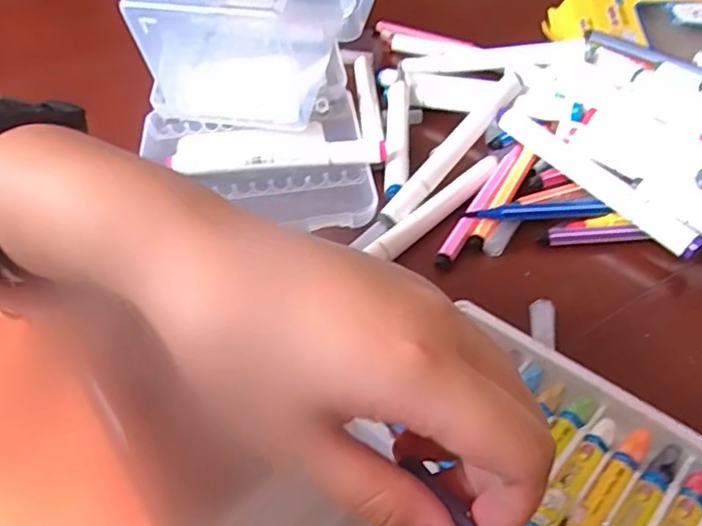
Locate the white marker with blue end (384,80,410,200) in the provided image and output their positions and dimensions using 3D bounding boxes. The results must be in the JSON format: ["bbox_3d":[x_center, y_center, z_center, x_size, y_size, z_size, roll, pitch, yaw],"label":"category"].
[{"bbox_3d":[0.032,-0.088,0.425,0.016,0.010,0.131,1,44,5],"label":"white marker with blue end"}]

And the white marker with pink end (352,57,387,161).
[{"bbox_3d":[0.013,-0.122,0.465,0.016,0.015,0.154,-4,44,-1],"label":"white marker with pink end"}]

